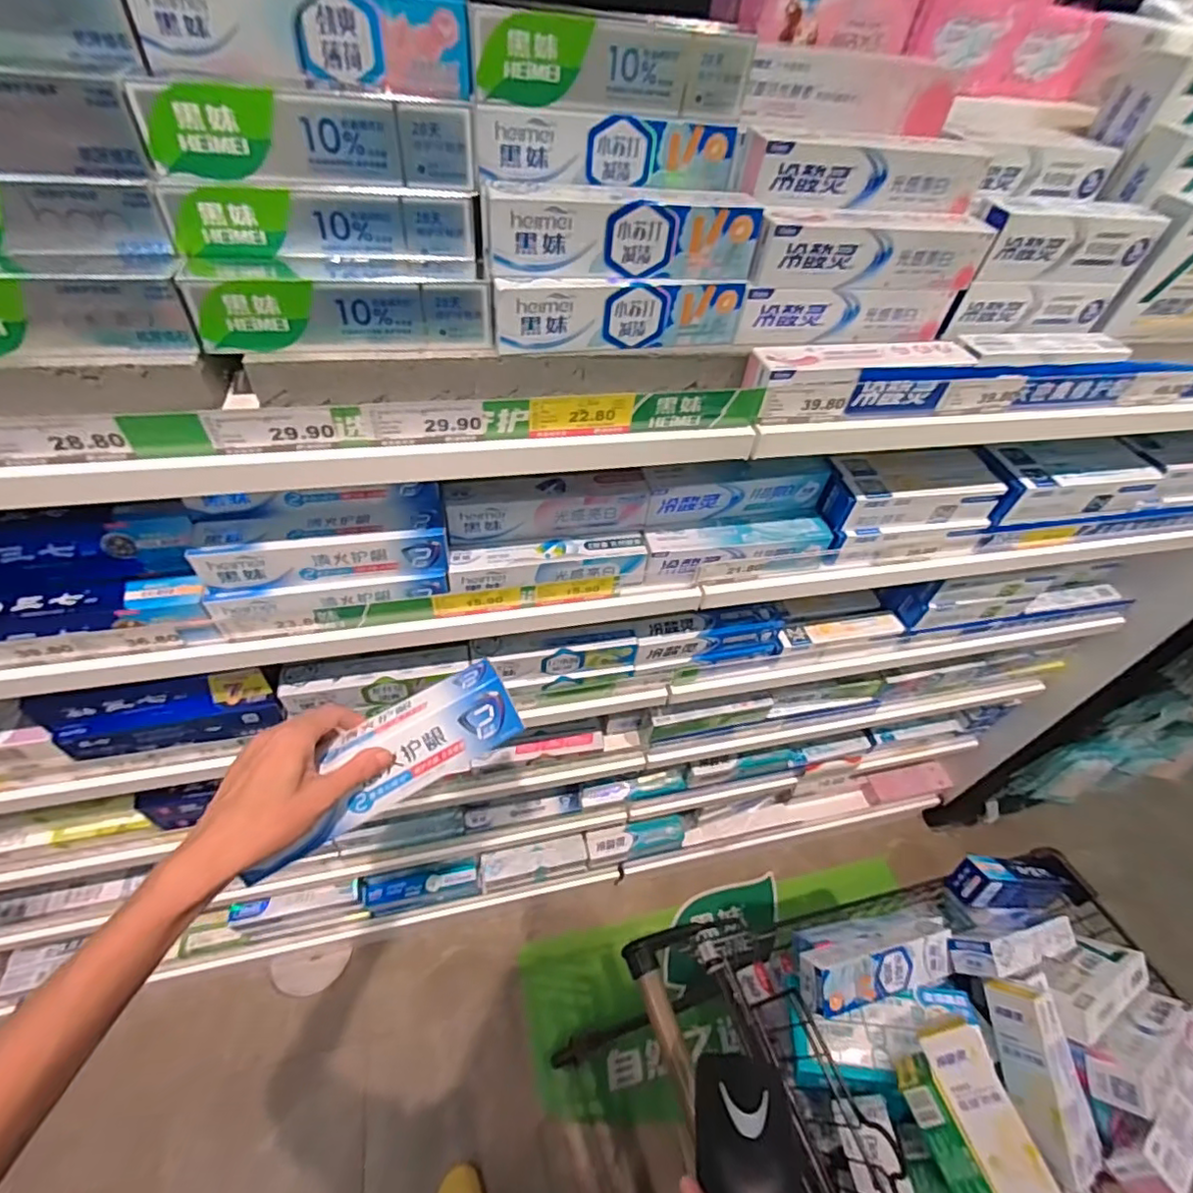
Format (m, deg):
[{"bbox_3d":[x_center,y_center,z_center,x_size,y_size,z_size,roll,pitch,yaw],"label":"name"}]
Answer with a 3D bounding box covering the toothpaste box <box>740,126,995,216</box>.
[{"bbox_3d":[0.240,-0.382,0.521,0.229,0.052,0.041,-7,49,-13],"label":"toothpaste box"}]

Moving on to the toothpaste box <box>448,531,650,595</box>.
[{"bbox_3d":[-0.052,-0.037,0.668,0.223,0.042,0.041,-6,49,-12],"label":"toothpaste box"}]

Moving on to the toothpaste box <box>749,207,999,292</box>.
[{"bbox_3d":[0.250,-0.317,0.535,0.229,0.053,0.039,-6,49,-12],"label":"toothpaste box"}]

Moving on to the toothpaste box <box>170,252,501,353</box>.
[{"bbox_3d":[-0.204,-0.238,0.479,0.222,0.056,0.051,-7,49,-14],"label":"toothpaste box"}]

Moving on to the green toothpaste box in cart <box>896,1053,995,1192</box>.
[{"bbox_3d":[0.387,0.610,0.599,0.041,0.030,0.227,-17,68,-21],"label":"green toothpaste box in cart"}]

